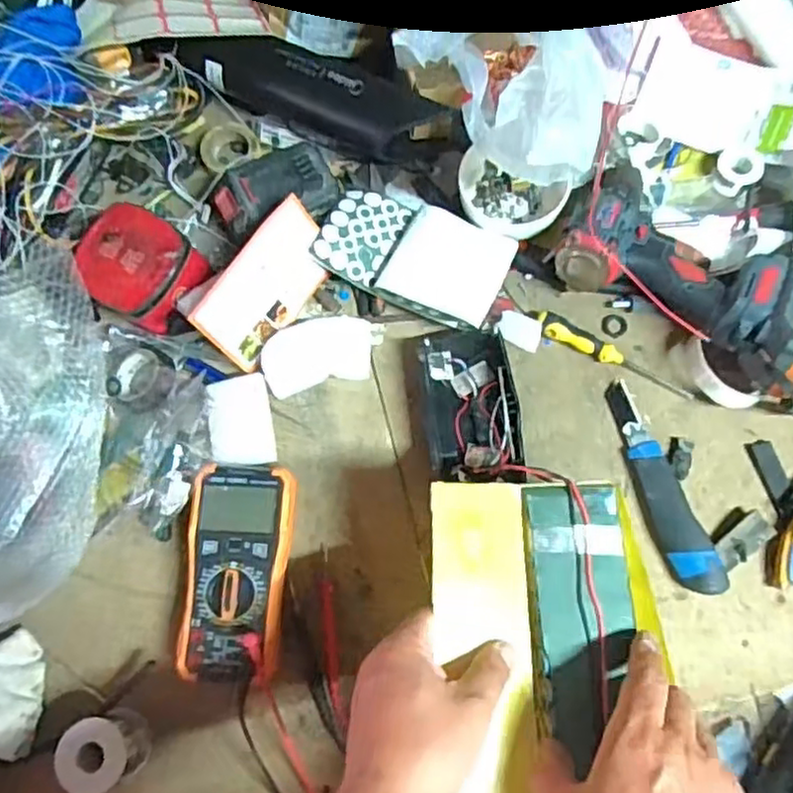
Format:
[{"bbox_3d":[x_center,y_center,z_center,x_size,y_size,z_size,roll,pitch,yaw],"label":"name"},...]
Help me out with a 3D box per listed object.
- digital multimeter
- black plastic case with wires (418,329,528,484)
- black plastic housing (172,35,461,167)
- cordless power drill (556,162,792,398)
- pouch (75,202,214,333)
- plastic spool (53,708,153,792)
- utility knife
[{"bbox_3d":[-0.134,0.148,0.591,0.087,0.053,0.174,5,76,2],"label":"digital multimeter"},{"bbox_3d":[0.067,0.010,0.637,0.078,0.047,0.143,-6,76,-1],"label":"black plastic case with wires"},{"bbox_3d":[-0.077,-0.303,0.699,0.283,0.062,0.072,27,78,7],"label":"black plastic housing"},{"bbox_3d":[0.283,-0.114,0.638,0.259,0.097,0.141,33,78,22],"label":"cordless power drill"},{"bbox_3d":[-0.241,-0.119,0.649,0.101,0.049,0.097,38,79,9],"label":"pouch"},{"bbox_3d":[-0.227,0.278,0.547,0.055,0.051,0.054,-25,77,-6],"label":"plastic spool"},{"bbox_3d":[0.234,0.078,0.623,0.040,0.025,0.196,-18,76,-4],"label":"utility knife"}]

